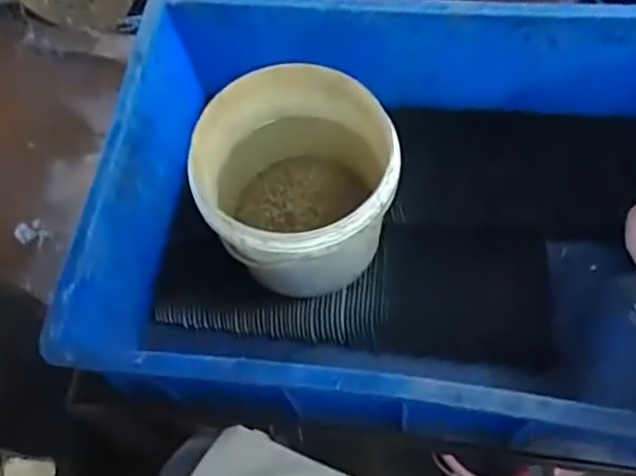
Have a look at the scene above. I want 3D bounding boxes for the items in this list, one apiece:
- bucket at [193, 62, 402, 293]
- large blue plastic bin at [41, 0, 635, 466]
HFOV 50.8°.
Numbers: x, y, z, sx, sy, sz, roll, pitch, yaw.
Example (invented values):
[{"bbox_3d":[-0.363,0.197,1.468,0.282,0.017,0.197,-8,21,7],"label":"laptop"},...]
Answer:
[{"bbox_3d":[-0.016,-0.034,0.570,0.157,0.134,0.143,-1,66,3],"label":"bucket"},{"bbox_3d":[0.084,-0.019,0.571,0.516,0.164,0.342,6,67,6],"label":"large blue plastic bin"}]

